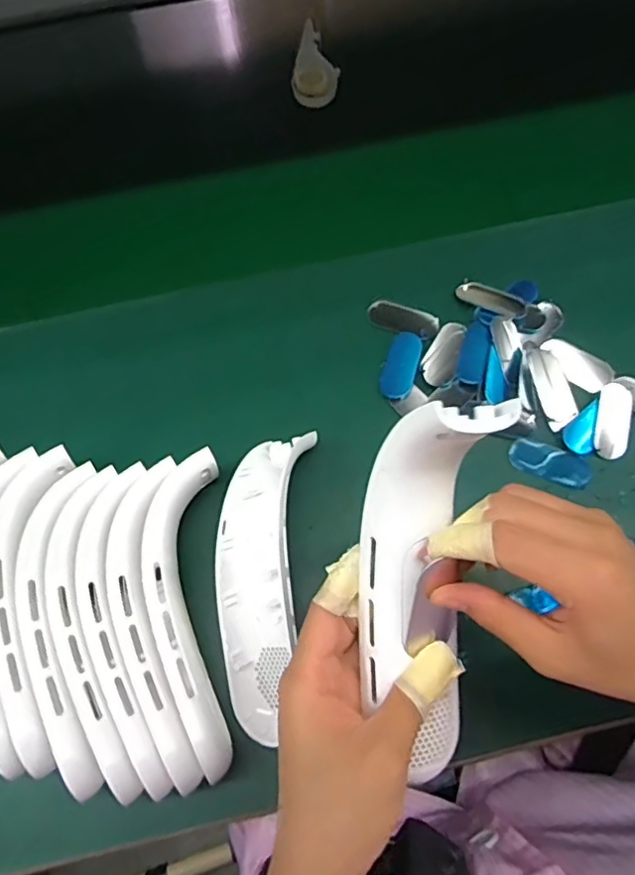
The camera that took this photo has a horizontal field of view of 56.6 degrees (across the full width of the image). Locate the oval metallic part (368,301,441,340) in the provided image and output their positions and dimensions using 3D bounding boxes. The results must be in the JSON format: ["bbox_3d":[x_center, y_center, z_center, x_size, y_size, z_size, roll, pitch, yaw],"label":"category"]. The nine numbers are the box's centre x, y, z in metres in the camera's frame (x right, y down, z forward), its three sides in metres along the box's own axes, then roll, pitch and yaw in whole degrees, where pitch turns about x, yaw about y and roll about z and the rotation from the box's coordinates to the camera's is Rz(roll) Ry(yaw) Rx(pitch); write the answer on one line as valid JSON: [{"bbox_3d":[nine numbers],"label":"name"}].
[{"bbox_3d":[0.070,-0.097,0.483,0.058,0.004,0.024,20,71,10],"label":"oval metallic part"}]

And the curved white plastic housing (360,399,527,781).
[{"bbox_3d":[0.052,0.072,0.273,0.059,0.038,0.183,0,110,-1],"label":"curved white plastic housing"}]

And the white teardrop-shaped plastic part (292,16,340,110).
[{"bbox_3d":[-0.005,-0.378,0.599,0.045,0.020,0.086,-8,84,-4],"label":"white teardrop-shaped plastic part"}]

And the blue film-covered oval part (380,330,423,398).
[{"bbox_3d":[0.067,-0.058,0.468,0.024,0.005,0.058,16,70,9],"label":"blue film-covered oval part"}]

